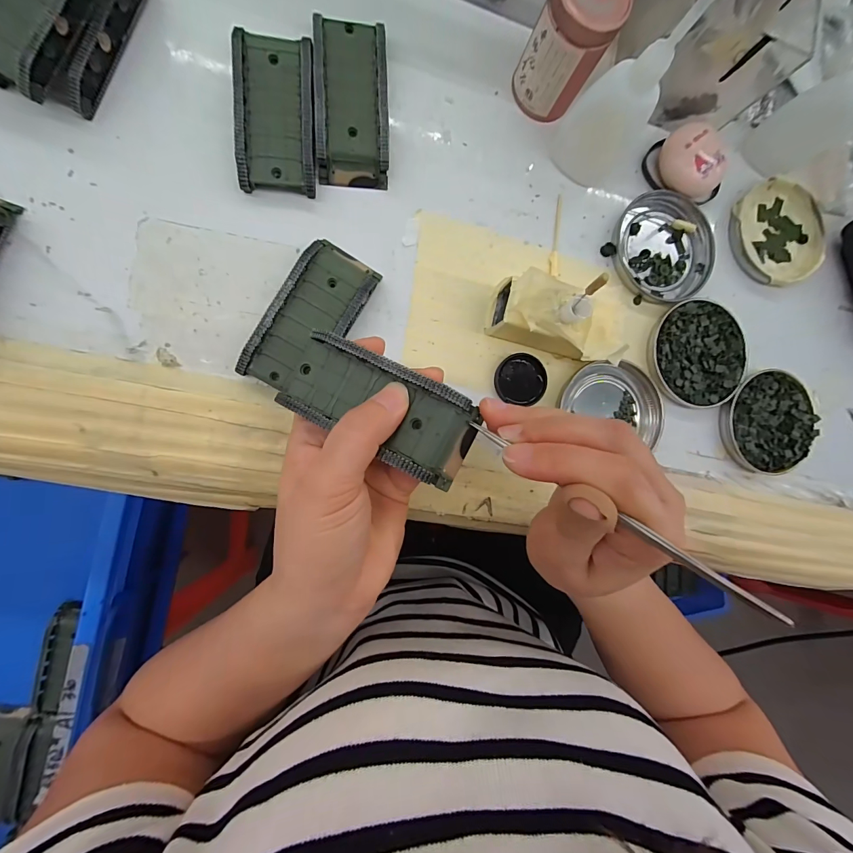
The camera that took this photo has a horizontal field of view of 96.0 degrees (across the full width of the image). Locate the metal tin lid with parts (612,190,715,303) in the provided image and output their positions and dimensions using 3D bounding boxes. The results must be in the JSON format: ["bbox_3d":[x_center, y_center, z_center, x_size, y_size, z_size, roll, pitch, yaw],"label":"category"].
[{"bbox_3d":[0.174,-0.131,0.282,0.076,0.008,0.076,0,90,-10],"label":"metal tin lid with parts"}]

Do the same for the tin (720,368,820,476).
[{"bbox_3d":[0.265,-0.003,0.294,0.075,0.009,0.077,0,90,-10],"label":"tin"}]

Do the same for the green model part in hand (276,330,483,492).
[{"bbox_3d":[-0.024,-0.010,0.185,0.095,0.017,0.042,26,85,13],"label":"green model part in hand"}]

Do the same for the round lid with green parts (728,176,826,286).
[{"bbox_3d":[0.277,-0.153,0.303,0.077,0.014,0.077,0,90,-10],"label":"round lid with green parts"}]

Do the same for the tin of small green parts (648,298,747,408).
[{"bbox_3d":[0.201,-0.054,0.284,0.075,0.009,0.076,3,89,-10],"label":"tin of small green parts"}]

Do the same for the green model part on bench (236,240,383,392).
[{"bbox_3d":[-0.069,-0.066,0.233,0.045,0.020,0.095,30,85,-8],"label":"green model part on bench"}]

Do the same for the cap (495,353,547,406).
[{"bbox_3d":[0.065,-0.033,0.263,0.035,0.005,0.033,0,90,-10],"label":"cap"}]

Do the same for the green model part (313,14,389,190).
[{"bbox_3d":[-0.046,-0.202,0.238,0.043,0.018,0.095,-2,90,-10],"label":"green model part"}]

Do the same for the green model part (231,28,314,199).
[{"bbox_3d":[-0.090,-0.186,0.230,0.043,0.018,0.086,-1,90,-10],"label":"green model part"}]

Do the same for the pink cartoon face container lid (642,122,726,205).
[{"bbox_3d":[0.190,-0.187,0.277,0.042,0.023,0.054,-38,96,-8],"label":"pink cartoon face container lid"}]

